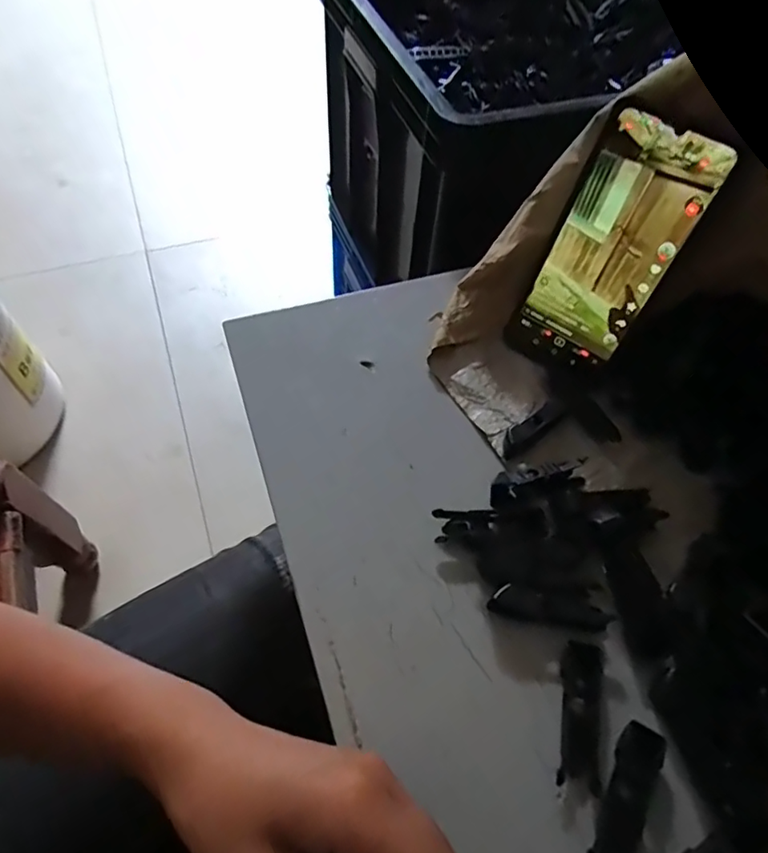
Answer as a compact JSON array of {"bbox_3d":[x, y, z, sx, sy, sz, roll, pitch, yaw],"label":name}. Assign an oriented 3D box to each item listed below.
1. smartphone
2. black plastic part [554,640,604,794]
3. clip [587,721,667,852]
[{"bbox_3d":[0.143,-0.108,0.357,0.072,0.156,0.004,35,39,15],"label":"smartphone"},{"bbox_3d":[0.101,0.147,0.286,0.020,0.009,0.066,11,60,5],"label":"black plastic part"},{"bbox_3d":[0.116,0.178,0.265,0.020,0.011,0.065,27,62,13],"label":"clip"}]

